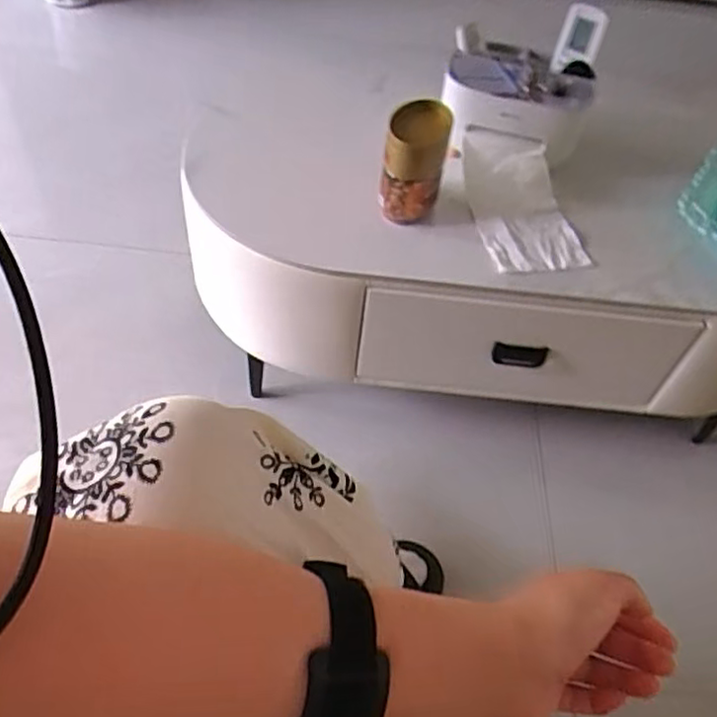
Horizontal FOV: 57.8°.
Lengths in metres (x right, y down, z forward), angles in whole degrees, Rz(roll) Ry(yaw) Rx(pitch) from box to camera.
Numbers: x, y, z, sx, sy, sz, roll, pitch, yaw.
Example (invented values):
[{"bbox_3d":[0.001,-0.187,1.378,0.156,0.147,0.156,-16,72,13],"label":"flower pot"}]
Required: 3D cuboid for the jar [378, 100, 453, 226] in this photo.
[{"bbox_3d":[0.072,-0.251,0.843,0.075,0.130,0.082,2,50,-3],"label":"jar"}]

